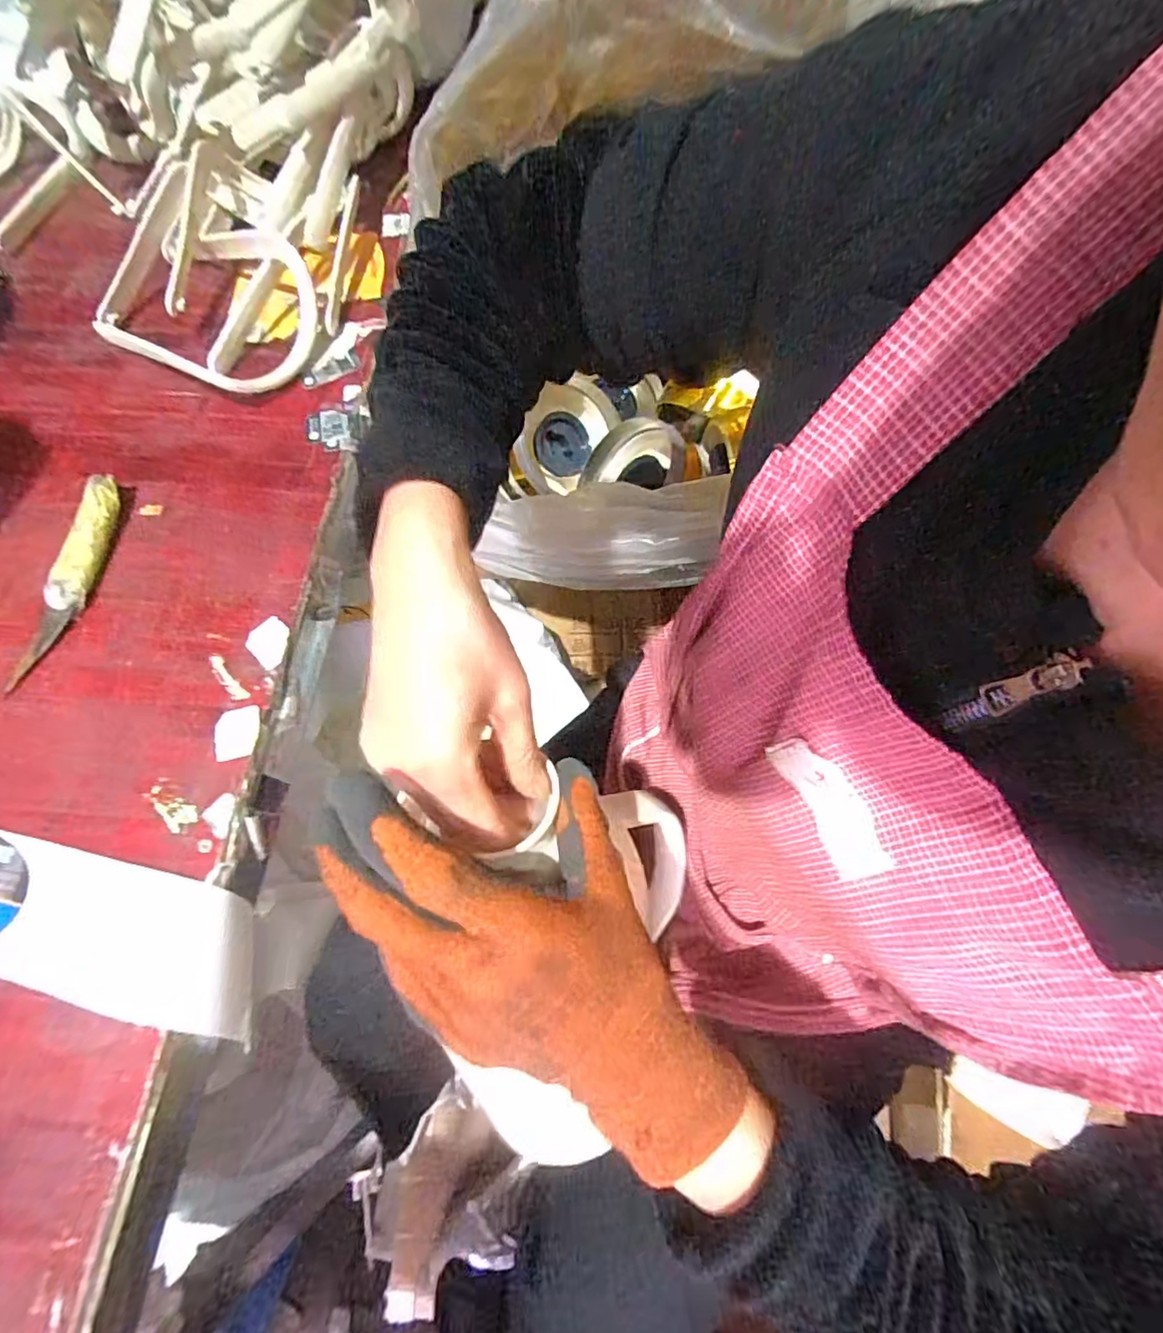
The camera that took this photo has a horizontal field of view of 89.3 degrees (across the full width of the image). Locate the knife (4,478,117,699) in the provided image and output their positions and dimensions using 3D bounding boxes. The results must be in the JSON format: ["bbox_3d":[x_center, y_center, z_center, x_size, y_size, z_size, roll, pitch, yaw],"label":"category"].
[{"bbox_3d":[-0.371,-0.065,0.426,0.022,0.025,0.161,7,69,4],"label":"knife"}]

